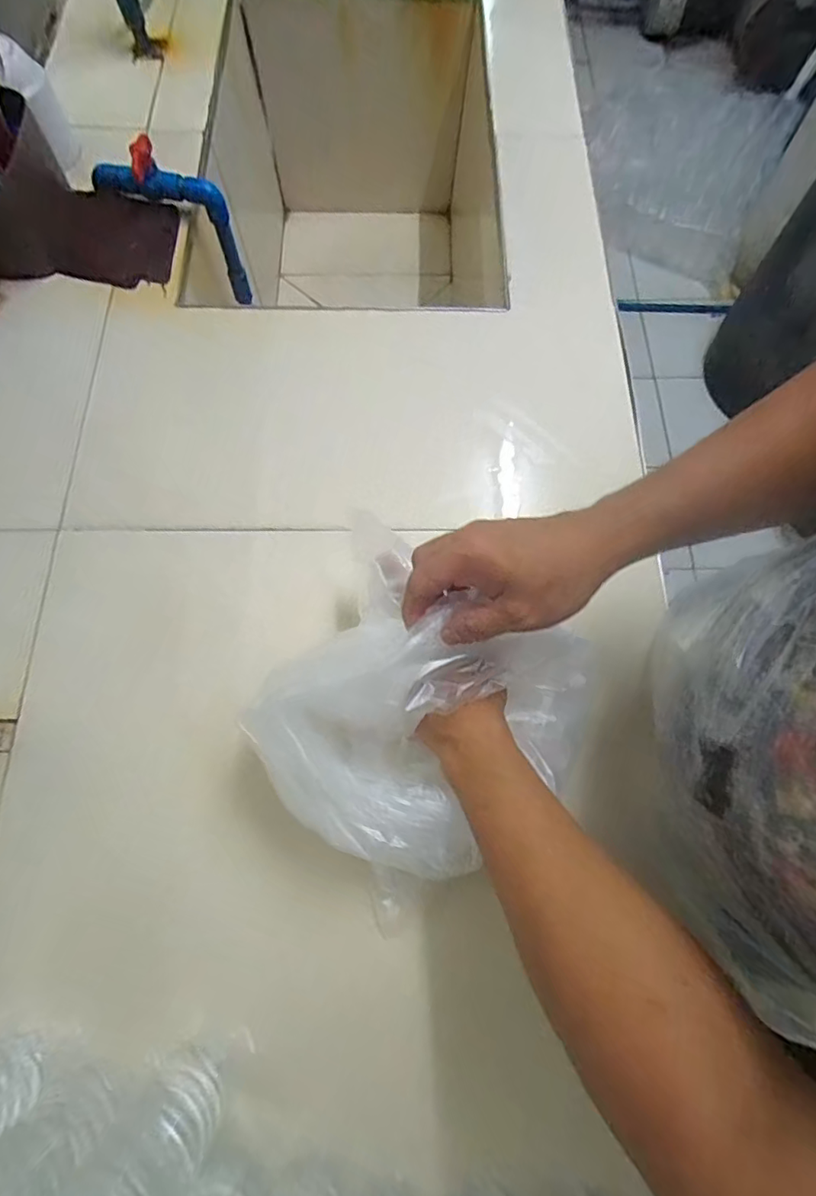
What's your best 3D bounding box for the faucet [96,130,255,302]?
[{"bbox_3d":[-0.303,-0.479,0.702,0.159,0.188,0.037,9,72,3],"label":"faucet"}]

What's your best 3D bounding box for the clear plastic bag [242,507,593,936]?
[{"bbox_3d":[0.016,0.087,0.401,0.221,0.125,0.212,32,75,9],"label":"clear plastic bag"}]

